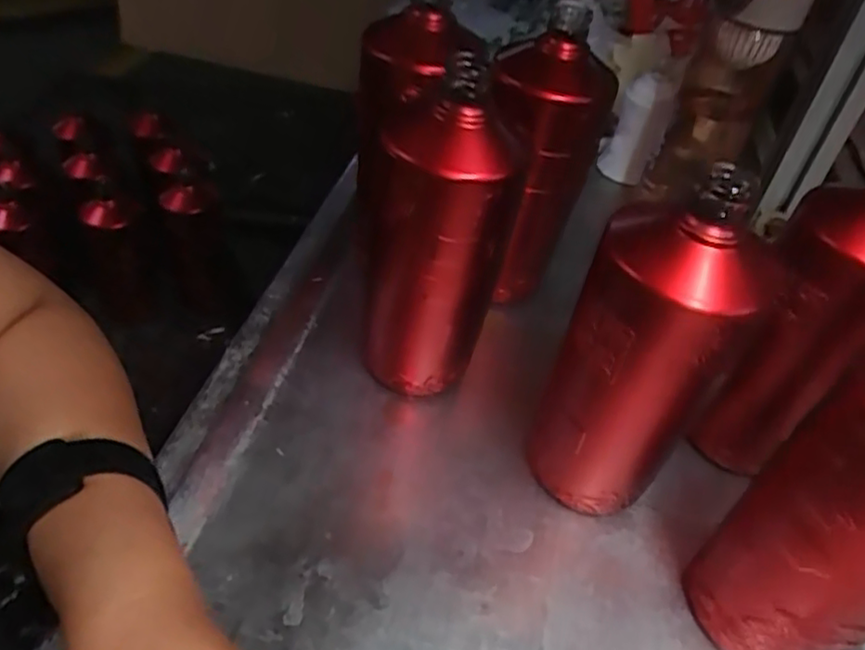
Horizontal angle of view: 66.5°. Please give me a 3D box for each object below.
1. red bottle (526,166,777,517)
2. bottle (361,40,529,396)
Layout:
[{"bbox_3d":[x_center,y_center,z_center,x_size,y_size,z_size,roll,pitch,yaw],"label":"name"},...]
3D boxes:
[{"bbox_3d":[0.102,0.026,0.351,0.074,0.208,0.067,23,44,12],"label":"red bottle"},{"bbox_3d":[0.000,-0.042,0.399,0.078,0.205,0.079,4,43,-8],"label":"bottle"}]

